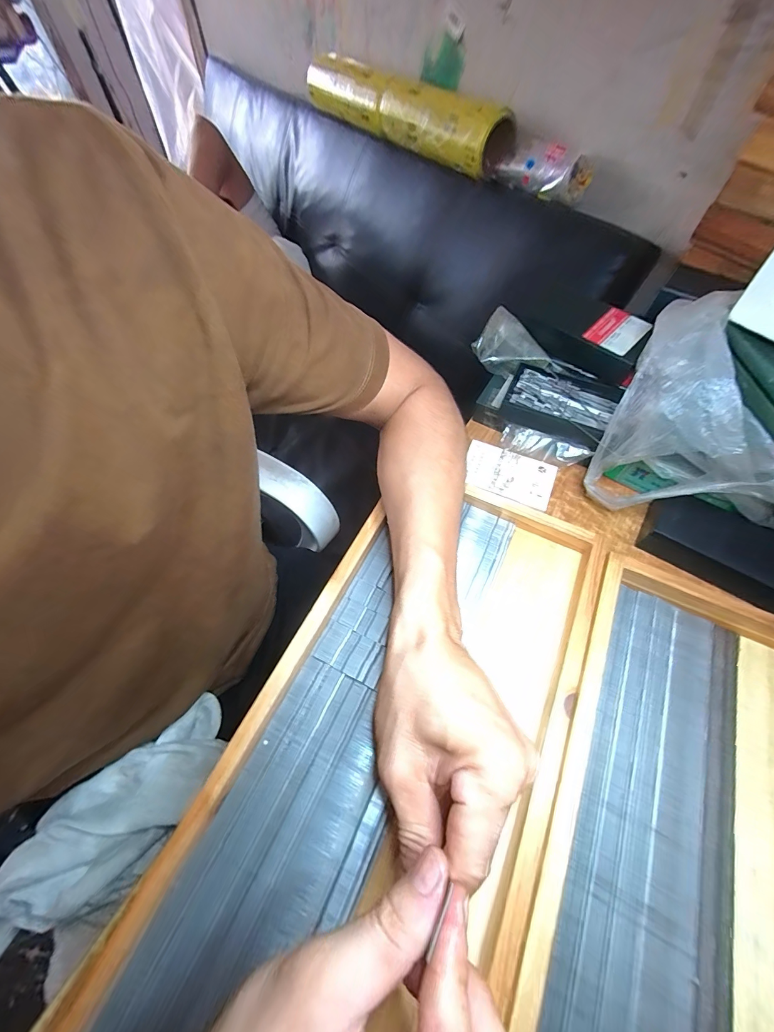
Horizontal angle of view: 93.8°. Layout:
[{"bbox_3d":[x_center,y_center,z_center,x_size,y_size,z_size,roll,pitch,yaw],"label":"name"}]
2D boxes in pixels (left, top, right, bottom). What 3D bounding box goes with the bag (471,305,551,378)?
[{"bbox_3d":[0.135,-0.178,0.390,0.074,0.041,0.056,34,65,18],"label":"bag"}]

